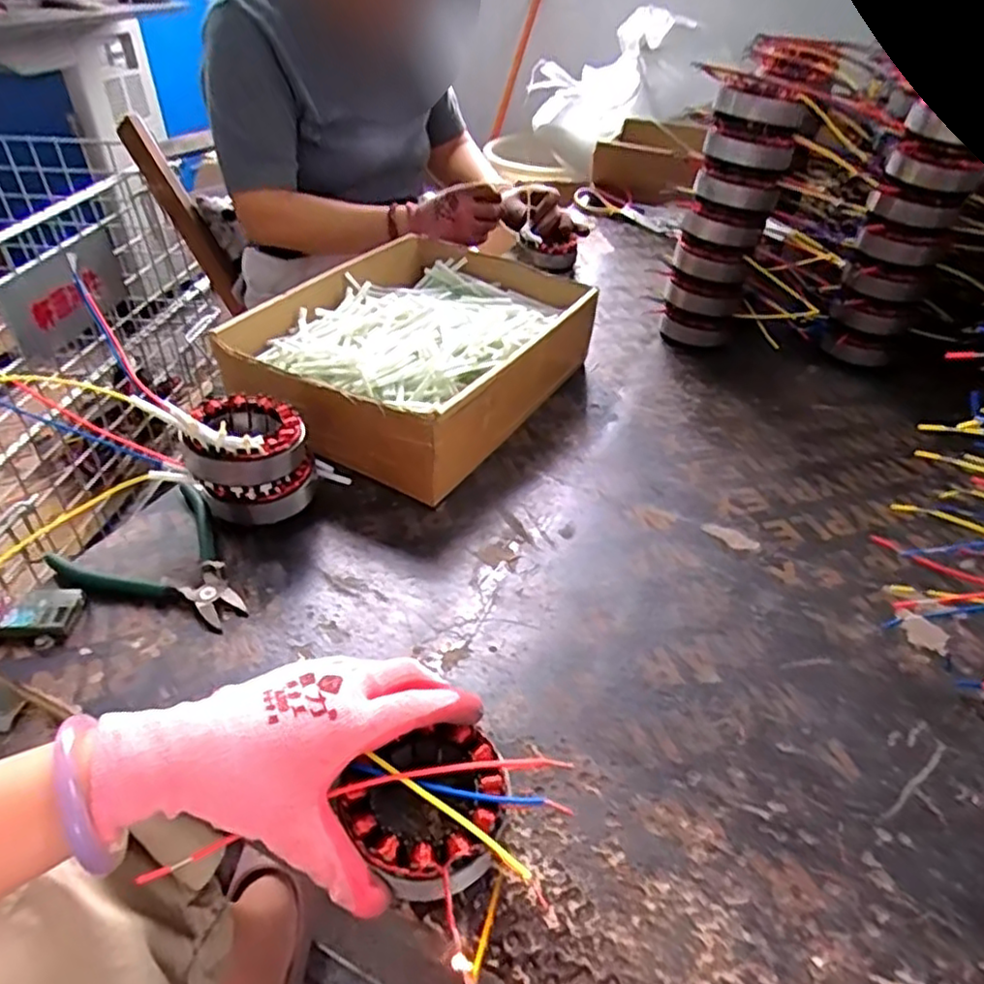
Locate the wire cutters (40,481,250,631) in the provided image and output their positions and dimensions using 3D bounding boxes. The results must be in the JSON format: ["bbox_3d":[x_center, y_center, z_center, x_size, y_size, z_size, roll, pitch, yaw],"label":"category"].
[{"bbox_3d":[-0.234,0.055,0.493,0.129,0.028,0.108,28,46,32],"label":"wire cutters"}]

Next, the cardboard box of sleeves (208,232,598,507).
[{"bbox_3d":[-0.070,-0.135,0.686,0.248,0.107,0.346,24,44,24],"label":"cardboard box of sleeves"}]

